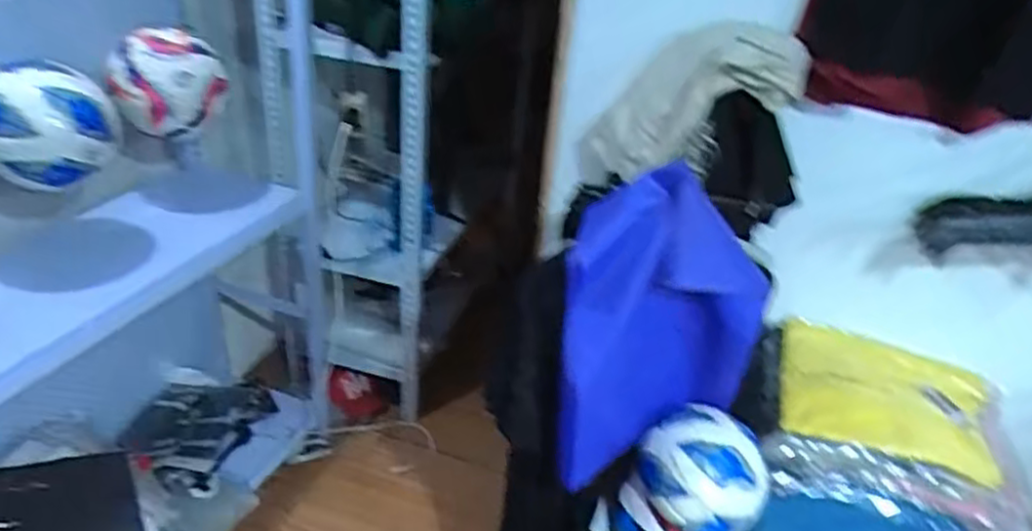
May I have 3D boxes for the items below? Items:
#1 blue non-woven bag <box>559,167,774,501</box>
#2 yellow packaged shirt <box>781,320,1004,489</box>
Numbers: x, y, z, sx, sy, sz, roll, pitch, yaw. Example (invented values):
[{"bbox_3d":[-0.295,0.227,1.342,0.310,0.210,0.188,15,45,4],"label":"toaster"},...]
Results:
[{"bbox_3d":[0.196,0.086,1.092,0.326,0.471,0.142,-9,32,-23],"label":"blue non-woven bag"},{"bbox_3d":[0.652,0.233,1.238,0.348,0.043,0.257,12,45,9],"label":"yellow packaged shirt"}]

